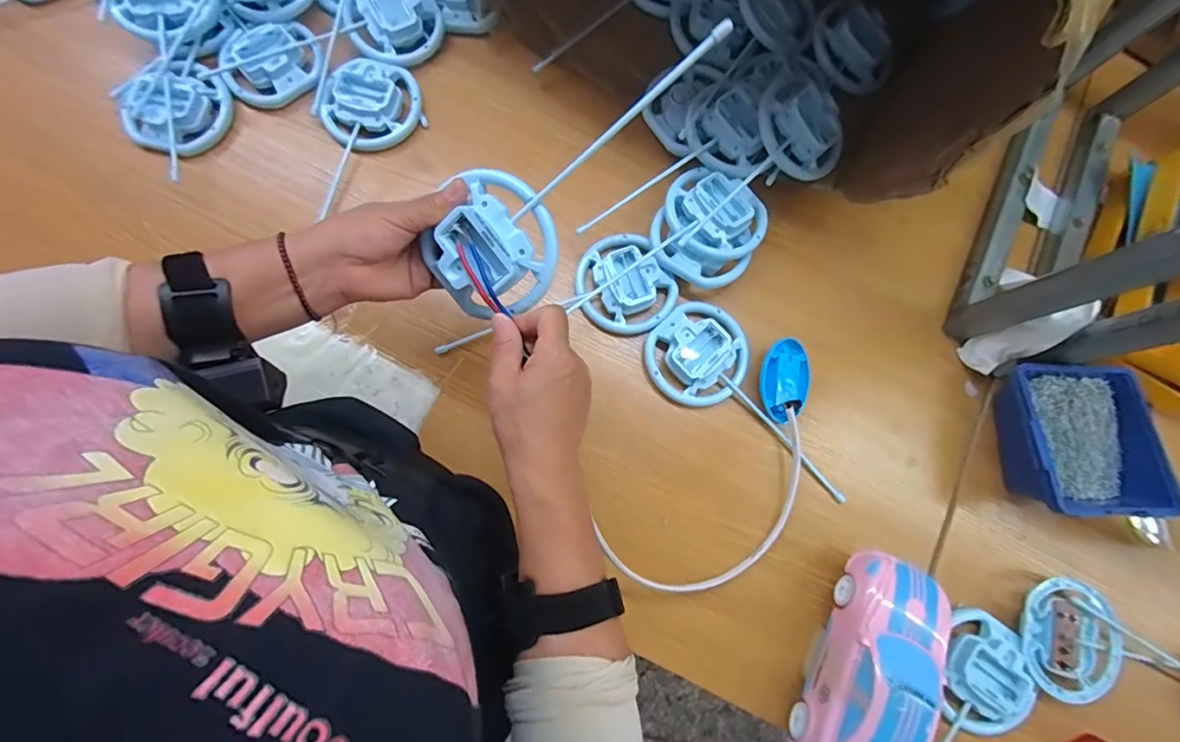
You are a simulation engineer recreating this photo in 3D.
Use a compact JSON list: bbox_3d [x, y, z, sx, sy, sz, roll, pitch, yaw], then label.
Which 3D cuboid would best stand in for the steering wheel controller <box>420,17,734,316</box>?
[{"bbox_3d":[-0.019,-0.131,0.334,0.244,0.036,0.092,-37,80,19],"label":"steering wheel controller"}]

